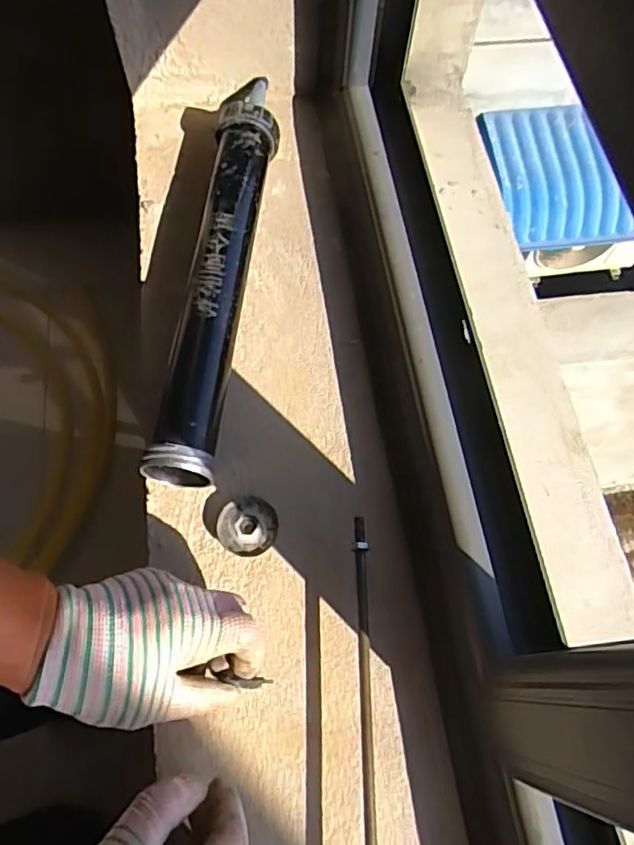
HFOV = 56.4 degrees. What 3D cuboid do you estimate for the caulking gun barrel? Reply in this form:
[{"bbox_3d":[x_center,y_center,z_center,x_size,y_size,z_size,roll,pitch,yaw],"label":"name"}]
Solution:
[{"bbox_3d":[-0.087,-0.161,0.561,0.054,0.066,0.451,5,66,1],"label":"caulking gun barrel"}]

